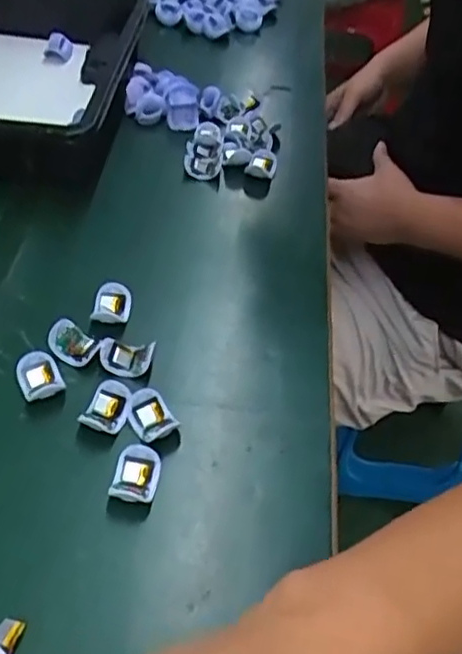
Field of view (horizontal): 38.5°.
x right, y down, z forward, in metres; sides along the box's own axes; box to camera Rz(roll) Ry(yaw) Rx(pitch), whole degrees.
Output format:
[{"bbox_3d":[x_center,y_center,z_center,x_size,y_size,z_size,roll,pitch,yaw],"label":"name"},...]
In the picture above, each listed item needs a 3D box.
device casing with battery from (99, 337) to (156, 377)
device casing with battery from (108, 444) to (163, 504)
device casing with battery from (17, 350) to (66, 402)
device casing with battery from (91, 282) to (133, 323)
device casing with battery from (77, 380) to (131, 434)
[{"bbox_3d":[-0.085,0.024,0.538,0.042,0.016,0.029,8,46,2],"label":"device casing with battery"},{"bbox_3d":[-0.067,0.106,0.469,0.031,0.016,0.041,9,46,3],"label":"device casing with battery"},{"bbox_3d":[-0.149,0.038,0.518,0.032,0.014,0.042,-19,51,-22],"label":"device casing with battery"},{"bbox_3d":[-0.104,-0.017,0.580,0.031,0.024,0.038,7,46,1],"label":"device casing with battery"},{"bbox_3d":[-0.094,0.060,0.501,0.031,0.011,0.041,15,47,8],"label":"device casing with battery"}]

